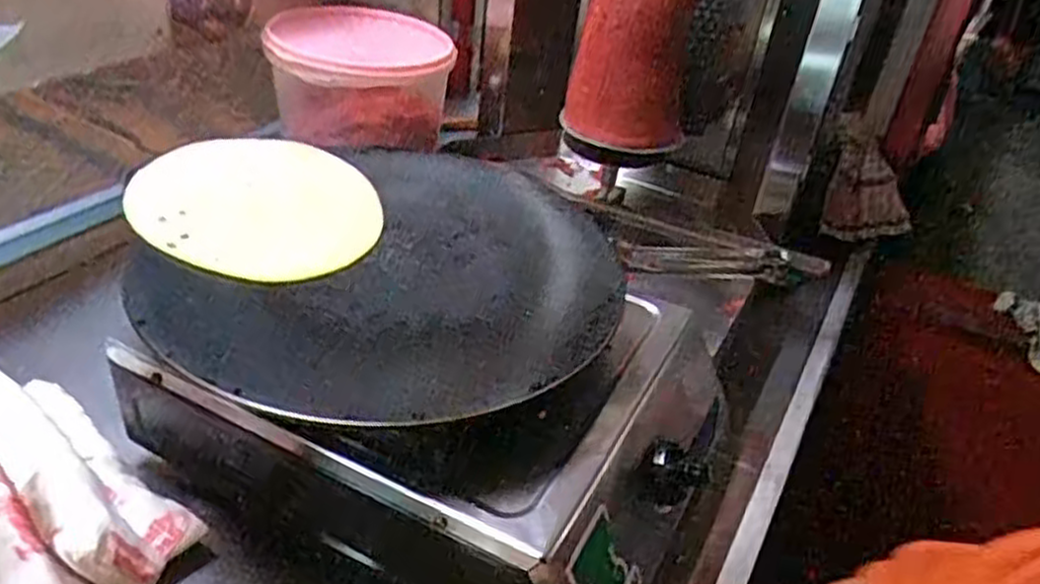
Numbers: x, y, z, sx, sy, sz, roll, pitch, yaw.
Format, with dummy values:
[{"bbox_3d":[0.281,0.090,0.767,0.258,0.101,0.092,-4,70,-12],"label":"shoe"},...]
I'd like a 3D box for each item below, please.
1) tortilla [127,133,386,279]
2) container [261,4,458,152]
[{"bbox_3d":[-0.192,-0.063,0.562,0.172,0.012,0.136,13,48,-2],"label":"tortilla"},{"bbox_3d":[-0.161,-0.210,0.782,0.177,0.114,0.190,3,32,-12],"label":"container"}]

